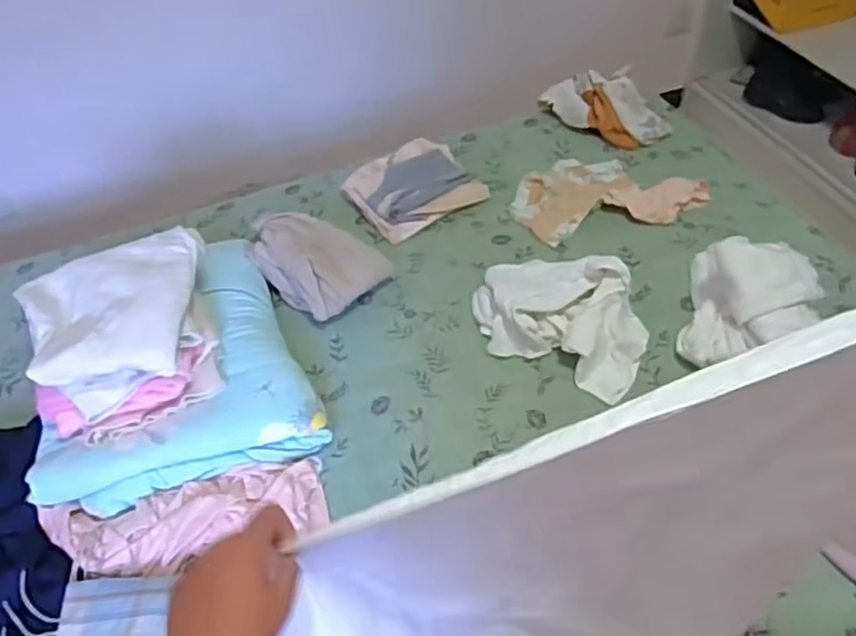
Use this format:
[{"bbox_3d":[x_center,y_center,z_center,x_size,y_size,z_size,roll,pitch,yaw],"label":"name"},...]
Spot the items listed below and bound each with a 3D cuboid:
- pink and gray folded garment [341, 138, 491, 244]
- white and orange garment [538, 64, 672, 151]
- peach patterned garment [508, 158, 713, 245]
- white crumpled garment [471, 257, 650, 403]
[{"bbox_3d":[-0.032,-0.297,1.574,0.274,0.056,0.227,-28,51,-18],"label":"pink and gray folded garment"},{"bbox_3d":[0.436,-0.509,1.692,0.206,0.096,0.281,-30,52,-19],"label":"white and orange garment"},{"bbox_3d":[0.372,-0.275,1.517,0.387,0.043,0.252,-9,48,-2],"label":"peach patterned garment"},{"bbox_3d":[0.236,-0.013,1.239,0.293,0.118,0.198,22,54,24],"label":"white crumpled garment"}]

